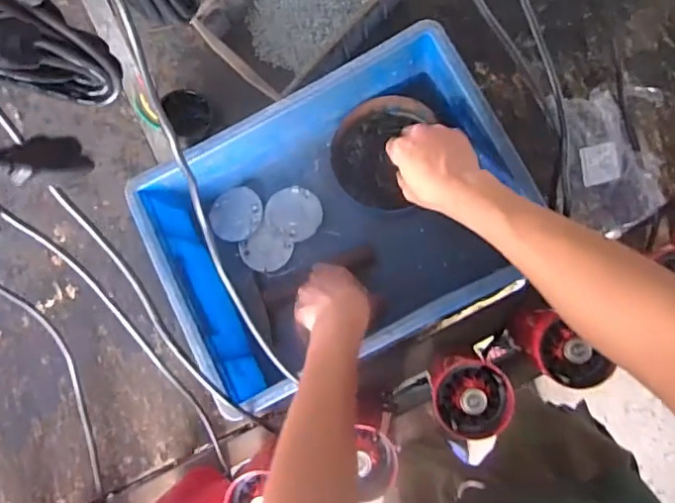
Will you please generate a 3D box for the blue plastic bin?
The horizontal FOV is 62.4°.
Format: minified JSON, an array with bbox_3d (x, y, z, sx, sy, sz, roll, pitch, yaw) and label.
[{"bbox_3d":[0.004,-0.033,0.676,0.396,0.152,0.293,-27,81,4],"label":"blue plastic bin"}]

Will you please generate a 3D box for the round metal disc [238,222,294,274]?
[{"bbox_3d":[-0.095,-0.001,0.743,0.063,0.010,0.058,0,86,-2],"label":"round metal disc"}]

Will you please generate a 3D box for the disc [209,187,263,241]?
[{"bbox_3d":[-0.138,-0.053,0.751,0.071,0.013,0.078,-7,68,17],"label":"disc"}]

